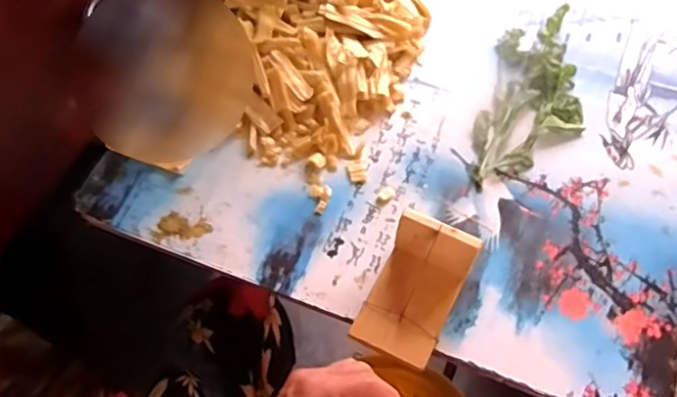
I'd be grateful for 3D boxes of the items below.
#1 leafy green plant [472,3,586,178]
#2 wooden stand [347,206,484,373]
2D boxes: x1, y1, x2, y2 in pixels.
[{"bbox_3d":[0.228,-0.128,0.673,0.109,0.033,0.245,16,61,11],"label":"leafy green plant"},{"bbox_3d":[0.068,0.082,0.531,0.074,0.067,0.114,24,63,15],"label":"wooden stand"}]

